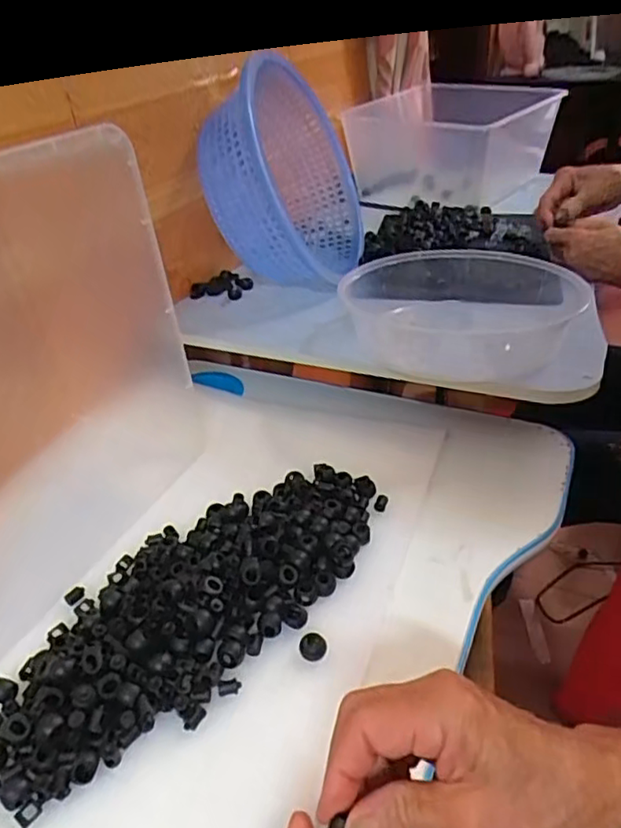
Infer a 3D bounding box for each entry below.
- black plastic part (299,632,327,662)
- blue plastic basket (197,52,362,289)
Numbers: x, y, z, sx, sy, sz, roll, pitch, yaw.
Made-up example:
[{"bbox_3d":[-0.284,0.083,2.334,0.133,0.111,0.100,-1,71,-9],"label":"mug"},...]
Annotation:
[{"bbox_3d":[0.002,0.154,0.408,0.018,0.008,0.016,4,35,13],"label":"black plastic part"},{"bbox_3d":[-0.039,-0.298,0.797,0.107,0.285,0.288,-14,48,25],"label":"blue plastic basket"}]

